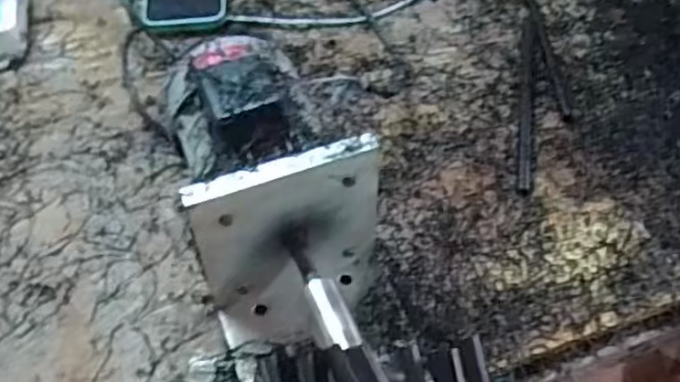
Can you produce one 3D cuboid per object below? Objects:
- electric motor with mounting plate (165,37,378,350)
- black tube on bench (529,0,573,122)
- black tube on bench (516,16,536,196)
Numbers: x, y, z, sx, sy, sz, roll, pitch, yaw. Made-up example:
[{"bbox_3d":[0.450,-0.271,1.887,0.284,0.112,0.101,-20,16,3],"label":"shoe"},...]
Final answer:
[{"bbox_3d":[-0.041,0.009,0.423,0.111,0.132,0.219,-24,55,-18],"label":"electric motor with mounting plate"},{"bbox_3d":[0.191,-0.144,0.623,0.011,0.006,0.215,1,51,1],"label":"black tube on bench"},{"bbox_3d":[0.160,-0.082,0.570,0.012,0.011,0.212,9,52,7],"label":"black tube on bench"}]

